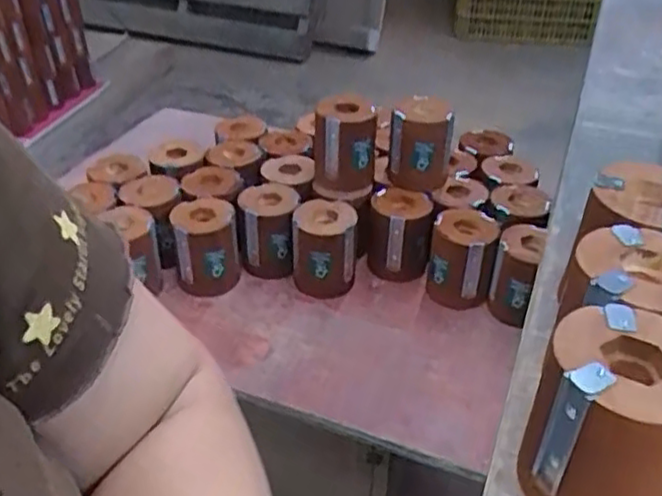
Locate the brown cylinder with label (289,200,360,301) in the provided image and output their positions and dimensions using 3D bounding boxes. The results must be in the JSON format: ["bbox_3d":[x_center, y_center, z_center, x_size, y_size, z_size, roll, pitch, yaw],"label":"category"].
[{"bbox_3d":[-0.009,-0.002,0.869,0.080,0.096,0.071,1,36,2],"label":"brown cylinder with label"}]

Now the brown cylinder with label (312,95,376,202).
[{"bbox_3d":[0.017,-0.128,0.881,0.078,0.101,0.081,1,36,2],"label":"brown cylinder with label"}]

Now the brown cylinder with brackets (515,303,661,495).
[{"bbox_3d":[0.145,0.090,0.363,0.072,0.101,0.076,17,40,20],"label":"brown cylinder with brackets"}]

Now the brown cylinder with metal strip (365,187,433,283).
[{"bbox_3d":[0.088,-0.017,0.901,0.079,0.096,0.076,4,37,6],"label":"brown cylinder with metal strip"}]

